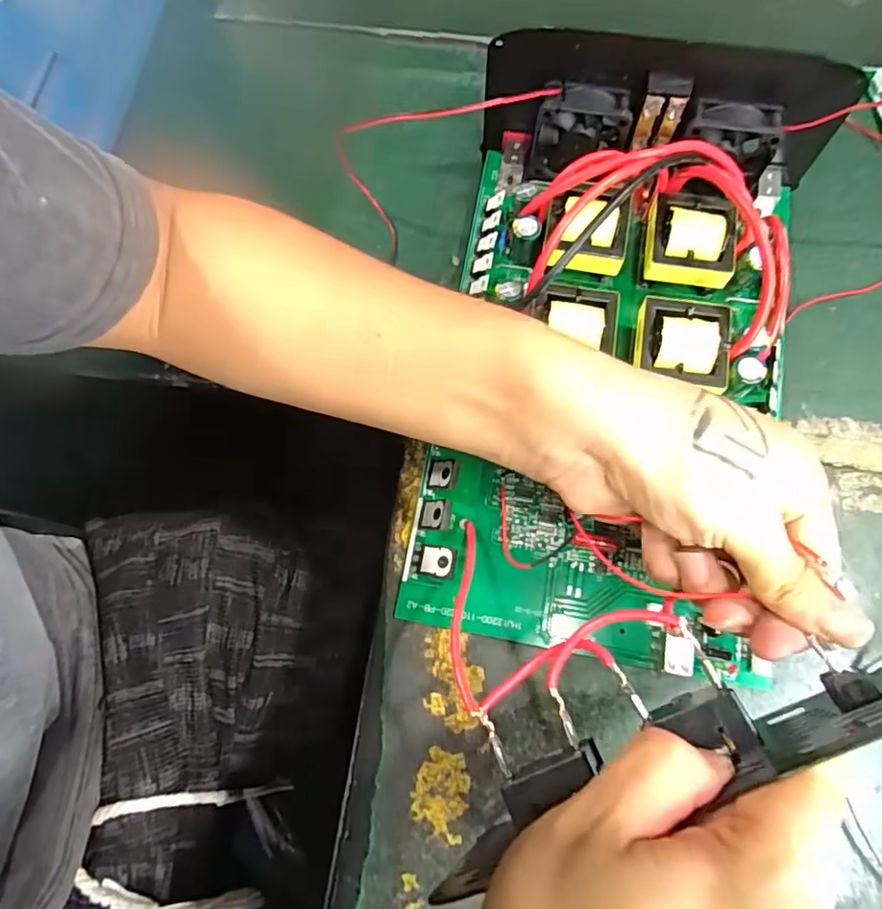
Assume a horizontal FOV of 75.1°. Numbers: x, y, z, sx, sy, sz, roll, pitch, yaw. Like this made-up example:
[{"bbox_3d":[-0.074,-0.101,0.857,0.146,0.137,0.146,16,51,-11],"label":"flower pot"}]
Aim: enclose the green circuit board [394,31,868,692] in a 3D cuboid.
[{"bbox_3d":[0.091,-0.055,0.291,0.194,0.081,0.309,9,74,5],"label":"green circuit board"}]

